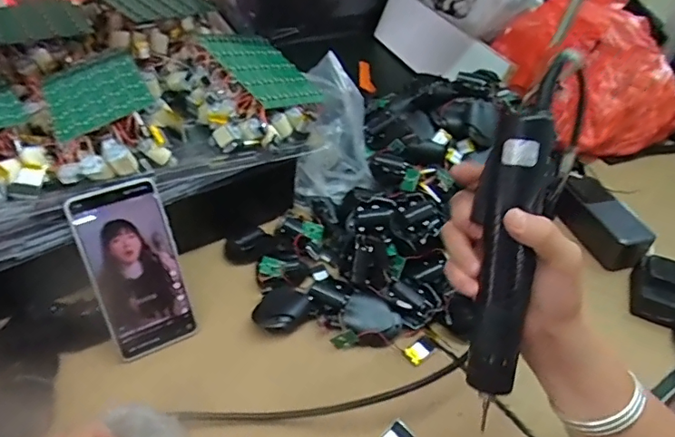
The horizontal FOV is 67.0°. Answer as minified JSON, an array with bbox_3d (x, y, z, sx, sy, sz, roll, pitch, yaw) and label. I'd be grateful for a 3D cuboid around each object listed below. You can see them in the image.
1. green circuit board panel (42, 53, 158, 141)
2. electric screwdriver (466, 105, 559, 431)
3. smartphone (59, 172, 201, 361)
[{"bbox_3d":[-0.230,-0.122,0.487,0.089,0.007,0.121,-28,49,-13],"label":"green circuit board panel"},{"bbox_3d":[0.116,0.029,0.354,0.040,0.202,0.031,6,6,0],"label":"electric screwdriver"},{"bbox_3d":[-0.188,0.049,0.481,0.079,0.165,0.006,-20,20,-23],"label":"smartphone"}]

